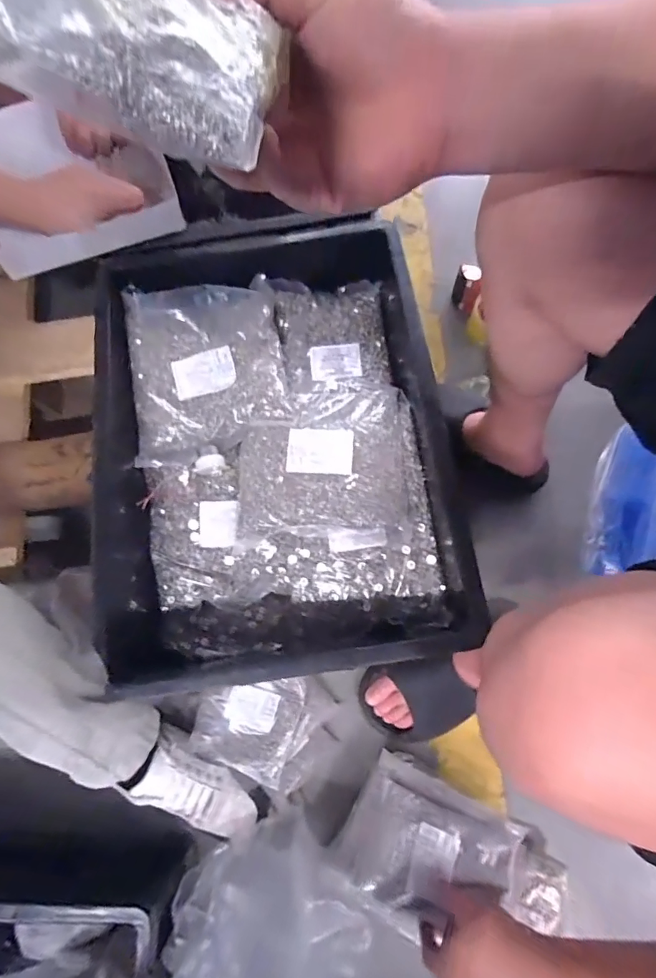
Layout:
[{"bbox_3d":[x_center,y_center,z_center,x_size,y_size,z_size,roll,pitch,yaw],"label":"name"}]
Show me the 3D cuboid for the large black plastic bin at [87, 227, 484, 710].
[{"bbox_3d":[-0.075,-0.043,0.523,0.384,0.122,0.525,-7,74,0],"label":"large black plastic bin"}]

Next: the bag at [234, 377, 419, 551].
[{"bbox_3d":[-0.002,-0.037,0.502,0.192,0.022,0.198,-2,74,2],"label":"bag"}]

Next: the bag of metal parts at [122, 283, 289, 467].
[{"bbox_3d":[-0.140,-0.143,0.532,0.170,0.040,0.210,-8,74,0],"label":"bag of metal parts"}]

